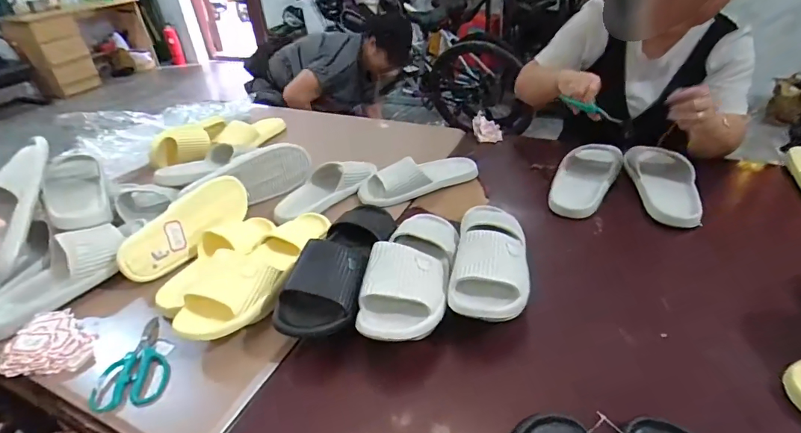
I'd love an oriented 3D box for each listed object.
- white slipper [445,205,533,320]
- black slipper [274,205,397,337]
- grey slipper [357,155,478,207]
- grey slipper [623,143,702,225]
[{"bbox_3d":[0.139,0.043,0.656,0.107,0.074,0.274,2,36,12],"label":"white slipper"},{"bbox_3d":[-0.087,0.070,0.651,0.100,0.083,0.262,5,37,16],"label":"black slipper"},{"bbox_3d":[0.036,-0.096,0.923,0.263,0.059,0.108,-19,37,-17],"label":"grey slipper"},{"bbox_3d":[0.508,-0.082,0.832,0.094,0.051,0.272,0,36,10],"label":"grey slipper"}]

